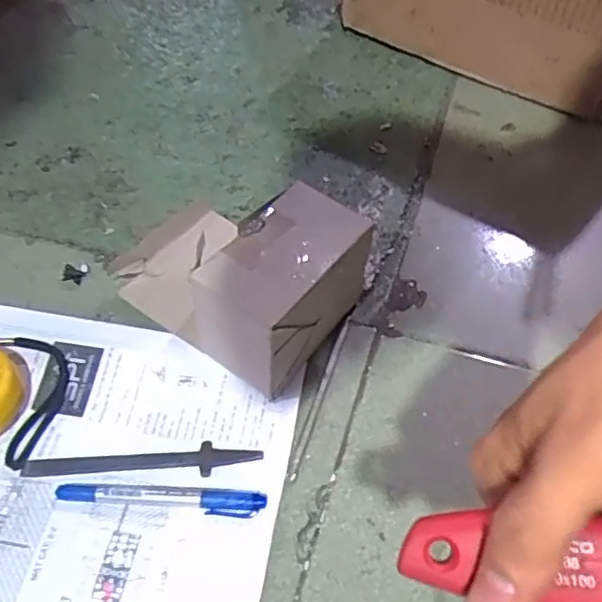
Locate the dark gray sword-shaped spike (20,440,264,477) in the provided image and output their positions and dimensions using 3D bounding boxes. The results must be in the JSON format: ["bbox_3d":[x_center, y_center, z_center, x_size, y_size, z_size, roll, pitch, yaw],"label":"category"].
[{"bbox_3d":[-0.103,0.105,0.419,0.151,0.005,0.019,-3,55,-2],"label":"dark gray sword-shaped spike"}]

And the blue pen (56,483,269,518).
[{"bbox_3d":[-0.088,0.124,0.399,0.128,0.008,0.016,1,55,1],"label":"blue pen"}]

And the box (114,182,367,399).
[{"bbox_3d":[-0.049,-0.030,0.461,0.164,0.097,0.116,31,60,21],"label":"box"}]

